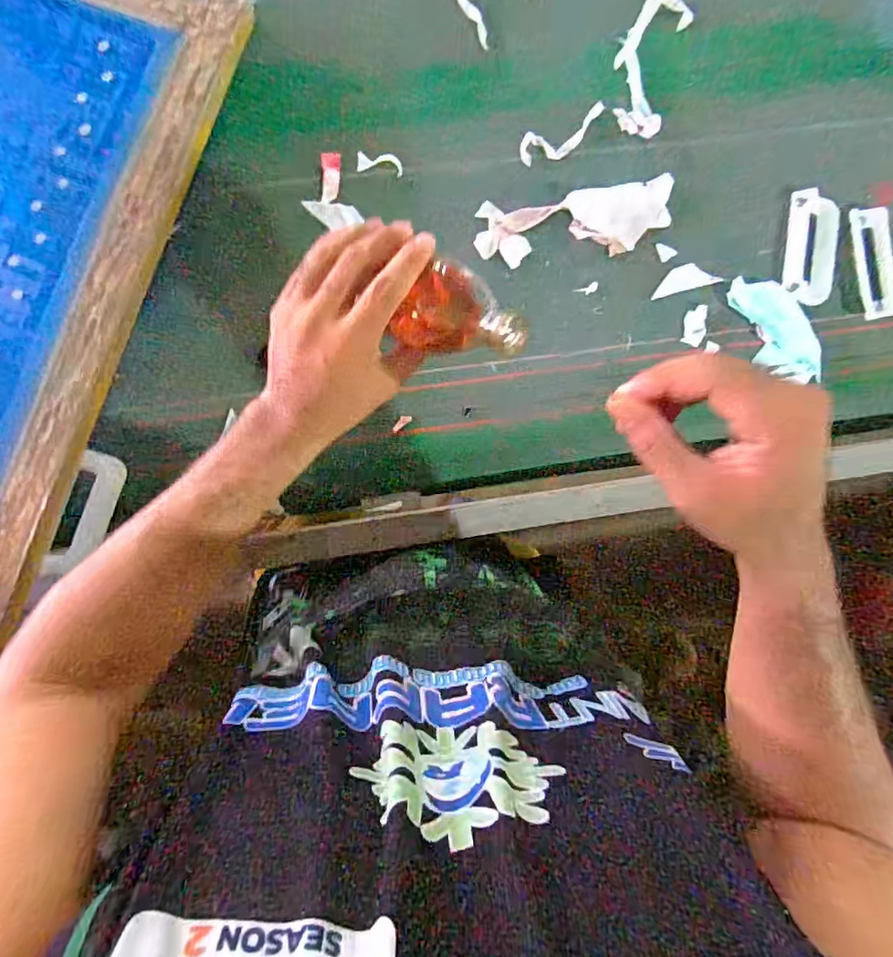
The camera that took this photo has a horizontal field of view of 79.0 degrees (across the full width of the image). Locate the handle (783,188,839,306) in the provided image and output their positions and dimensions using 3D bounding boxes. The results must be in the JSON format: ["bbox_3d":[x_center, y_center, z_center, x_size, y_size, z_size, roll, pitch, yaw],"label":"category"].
[{"bbox_3d":[0.407,-0.257,0.602,0.055,0.028,0.119,4,90,-6],"label":"handle"}]

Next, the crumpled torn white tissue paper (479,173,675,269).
[{"bbox_3d":[0.142,-0.278,0.588,0.216,0.018,0.074,-12,91,-6],"label":"crumpled torn white tissue paper"}]

